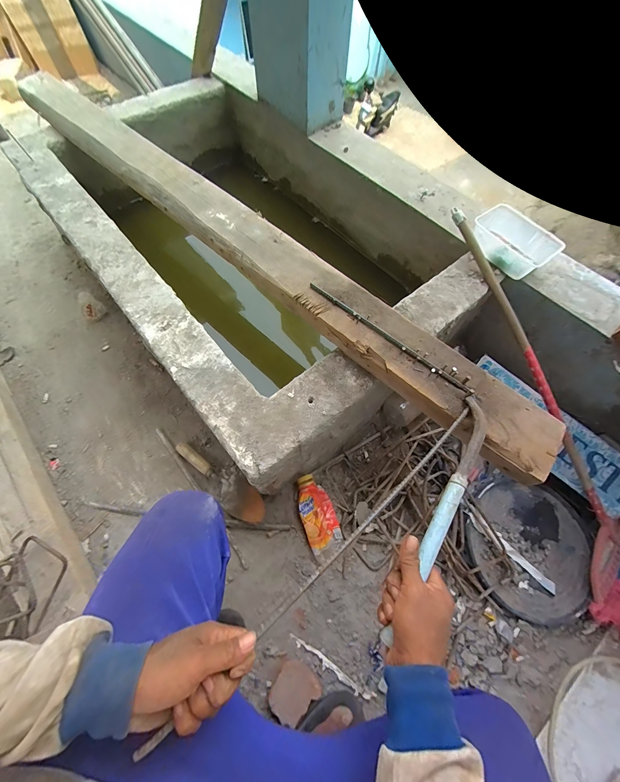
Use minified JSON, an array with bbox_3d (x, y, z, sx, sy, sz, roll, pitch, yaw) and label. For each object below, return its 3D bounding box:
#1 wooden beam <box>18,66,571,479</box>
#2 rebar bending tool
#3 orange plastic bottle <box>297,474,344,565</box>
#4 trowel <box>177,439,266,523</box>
[{"bbox_3d":[-0.220,-0.389,0.657,1.404,0.048,0.128,40,71,16],"label":"wooden beam"},{"bbox_3d":[0.177,0.151,0.390,0.039,0.024,0.338,29,70,12],"label":"rebar bending tool"},{"bbox_3d":[0.019,0.290,0.683,0.079,0.041,0.182,-19,67,-9],"label":"orange plastic bottle"},{"bbox_3d":[-0.220,0.212,0.712,0.283,0.060,0.077,39,71,16],"label":"trowel"}]

